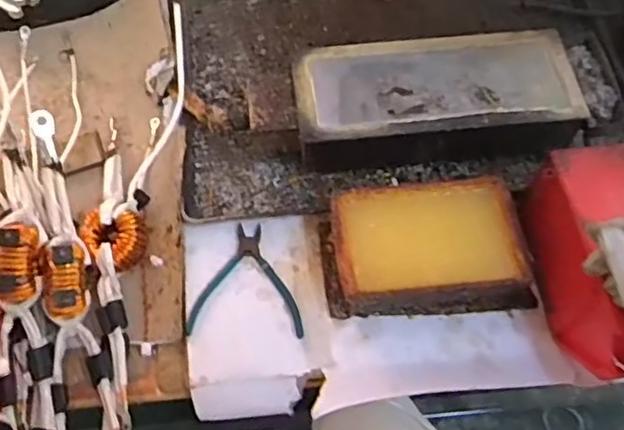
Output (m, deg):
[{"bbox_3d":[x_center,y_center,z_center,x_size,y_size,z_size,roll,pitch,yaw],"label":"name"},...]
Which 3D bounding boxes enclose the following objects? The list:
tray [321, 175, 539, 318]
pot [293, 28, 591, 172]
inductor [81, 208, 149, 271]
[{"bbox_3d":[0.127,0.037,0.681,0.221,0.068,0.136,-5,62,-3],"label":"tray"},{"bbox_3d":[0.152,-0.145,0.767,0.336,0.092,0.149,-2,62,-2],"label":"pot"},{"bbox_3d":[-0.234,0.020,0.712,0.075,0.031,0.067,27,65,13],"label":"inductor"}]

